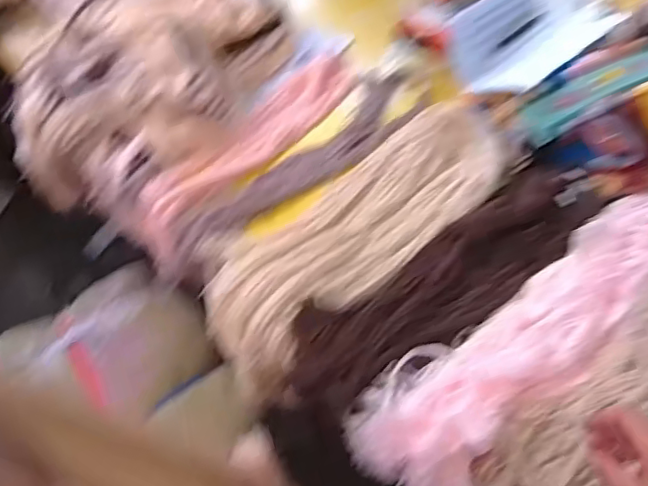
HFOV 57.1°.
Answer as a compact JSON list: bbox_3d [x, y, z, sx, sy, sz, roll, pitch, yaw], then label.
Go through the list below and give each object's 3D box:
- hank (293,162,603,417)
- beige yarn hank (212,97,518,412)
[{"bbox_3d":[0.167,0.041,0.767,0.490,0.053,0.139,-32,63,-16],"label":"hank"},{"bbox_3d":[0.058,0.001,0.869,0.497,0.153,0.166,-38,65,-19],"label":"beige yarn hank"}]

